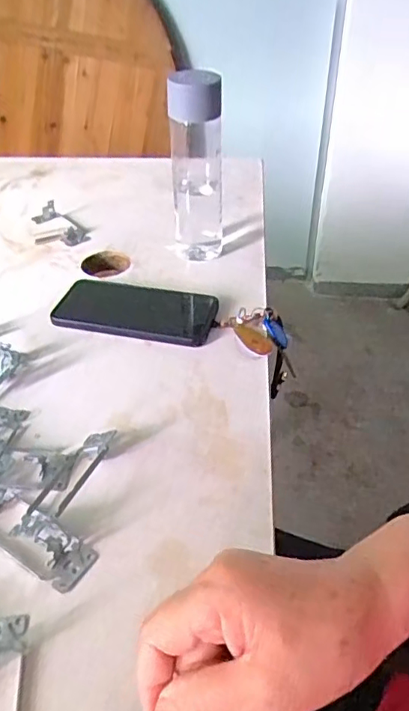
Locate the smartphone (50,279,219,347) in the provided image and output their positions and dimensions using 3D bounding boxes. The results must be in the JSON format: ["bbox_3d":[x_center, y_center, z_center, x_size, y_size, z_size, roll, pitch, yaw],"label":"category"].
[{"bbox_3d":[-0.076,-0.048,0.584,0.167,0.013,0.077,10,41,11],"label":"smartphone"}]

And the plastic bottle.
[{"bbox_3d":[-0.009,-0.207,0.619,0.058,0.213,0.061,1,41,1],"label":"plastic bottle"}]

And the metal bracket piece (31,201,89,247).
[{"bbox_3d":[-0.194,-0.175,0.731,0.065,0.021,0.101,-12,42,-14],"label":"metal bracket piece"}]

